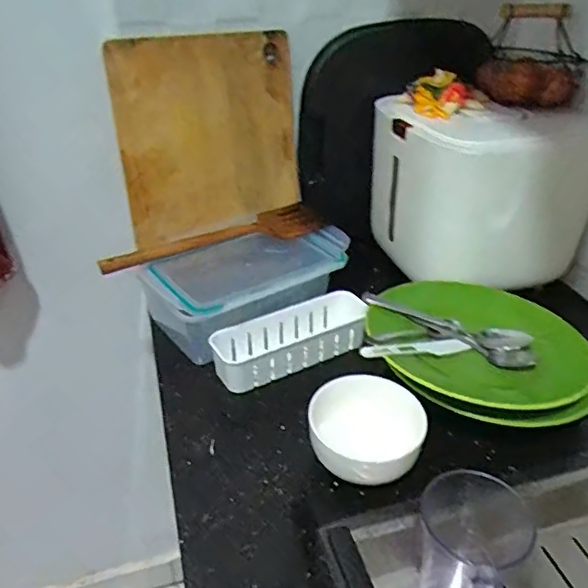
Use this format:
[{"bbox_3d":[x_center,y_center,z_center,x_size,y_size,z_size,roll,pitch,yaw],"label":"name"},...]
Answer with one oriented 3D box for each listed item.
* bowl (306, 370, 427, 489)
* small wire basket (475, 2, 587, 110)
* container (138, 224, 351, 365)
[{"bbox_3d":[0.076,0.140,0.578,0.109,0.065,0.109,0,33,0],"label":"bowl"},{"bbox_3d":[0.316,-0.316,0.735,0.125,0.106,0.093,-9,34,-14],"label":"small wire basket"},{"bbox_3d":[-0.052,-0.010,0.746,0.265,0.086,0.139,-17,37,-25],"label":"container"}]

